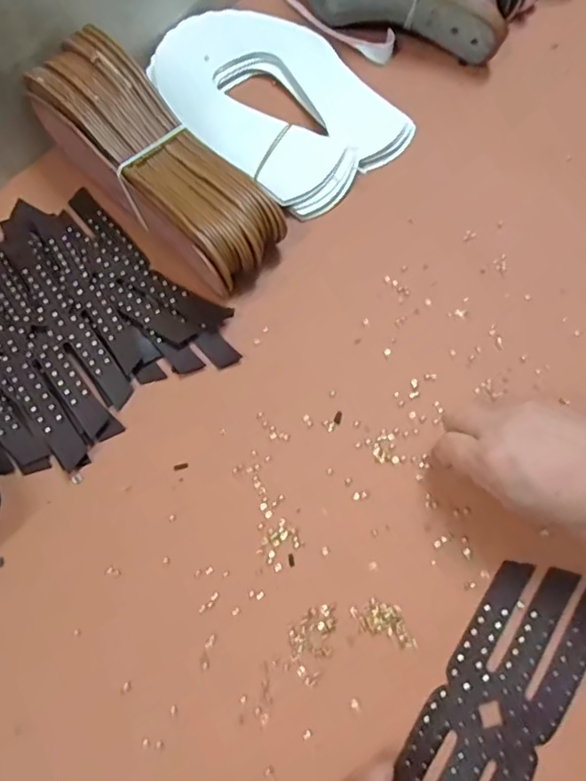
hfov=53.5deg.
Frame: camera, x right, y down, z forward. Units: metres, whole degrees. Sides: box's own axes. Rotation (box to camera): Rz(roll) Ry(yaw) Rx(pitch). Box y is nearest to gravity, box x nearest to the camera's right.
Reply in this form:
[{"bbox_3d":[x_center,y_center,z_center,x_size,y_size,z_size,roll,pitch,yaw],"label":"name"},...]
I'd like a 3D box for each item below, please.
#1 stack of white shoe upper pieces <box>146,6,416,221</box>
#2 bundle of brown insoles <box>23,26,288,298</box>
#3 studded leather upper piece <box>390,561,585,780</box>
[{"bbox_3d":[-0.018,-0.279,0.547,0.163,0.017,0.253,-38,73,-15],"label":"stack of white shoe upper pieces"},{"bbox_3d":[-0.113,-0.183,0.470,0.083,0.071,0.237,-42,74,-17],"label":"bundle of brown insoles"},{"bbox_3d":[0.123,0.188,0.346,0.070,0.010,0.210,34,68,12],"label":"studded leather upper piece"}]

